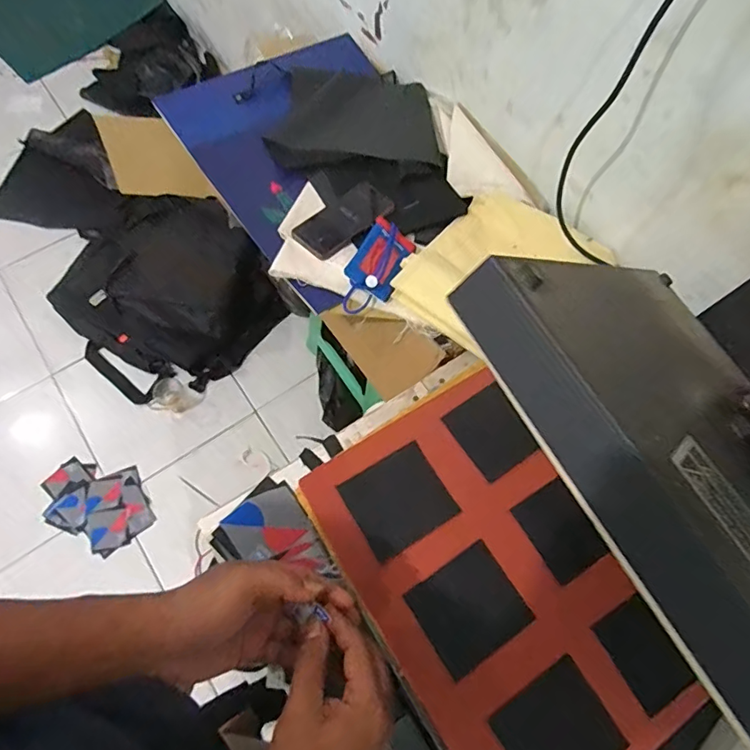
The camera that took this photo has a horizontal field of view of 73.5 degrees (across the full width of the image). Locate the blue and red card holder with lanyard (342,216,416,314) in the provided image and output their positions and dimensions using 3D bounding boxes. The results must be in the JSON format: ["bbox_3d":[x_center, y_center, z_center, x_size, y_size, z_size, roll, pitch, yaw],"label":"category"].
[{"bbox_3d":[0.002,-0.160,0.743,0.075,0.034,0.146,31,76,-2],"label":"blue and red card holder with lanyard"}]

